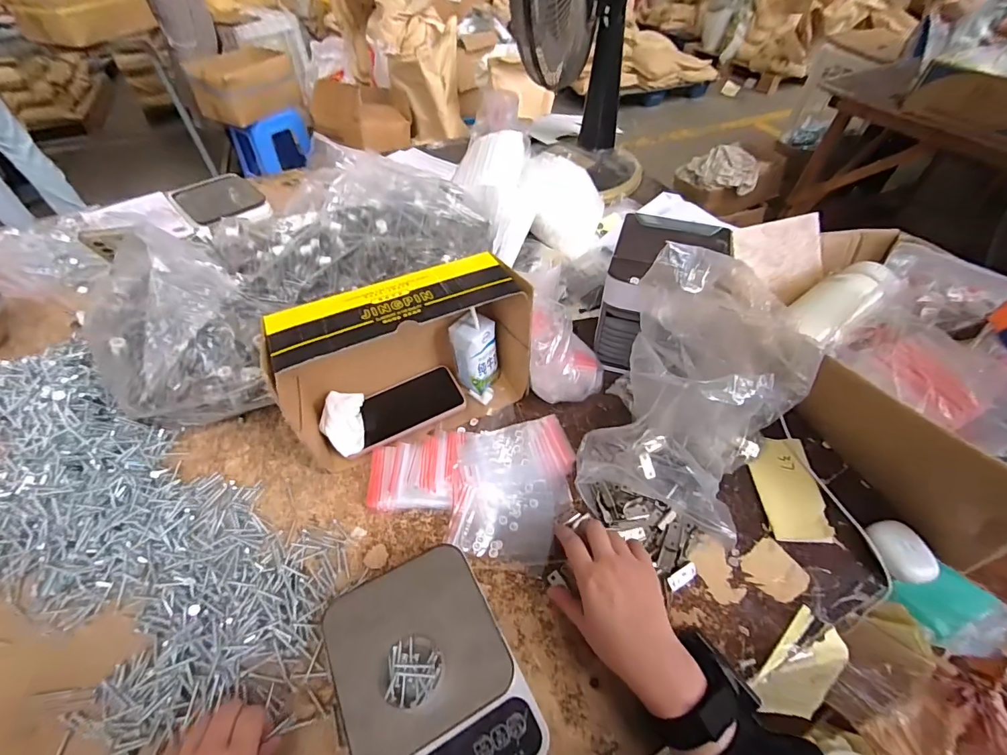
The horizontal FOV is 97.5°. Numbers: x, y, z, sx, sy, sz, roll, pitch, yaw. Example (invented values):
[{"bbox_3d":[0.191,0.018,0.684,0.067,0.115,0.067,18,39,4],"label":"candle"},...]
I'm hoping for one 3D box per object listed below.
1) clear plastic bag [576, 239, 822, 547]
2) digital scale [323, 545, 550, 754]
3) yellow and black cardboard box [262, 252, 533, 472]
[{"bbox_3d":[0.212,0.010,0.468,0.183,0.218,0.239,22,53,18],"label":"clear plastic bag"},{"bbox_3d":[-0.065,0.258,0.380,0.144,0.043,0.189,-22,53,-18],"label":"digital scale"},{"bbox_3d":[-0.115,-0.019,0.532,0.281,0.182,0.103,-20,52,-17],"label":"yellow and black cardboard box"}]

